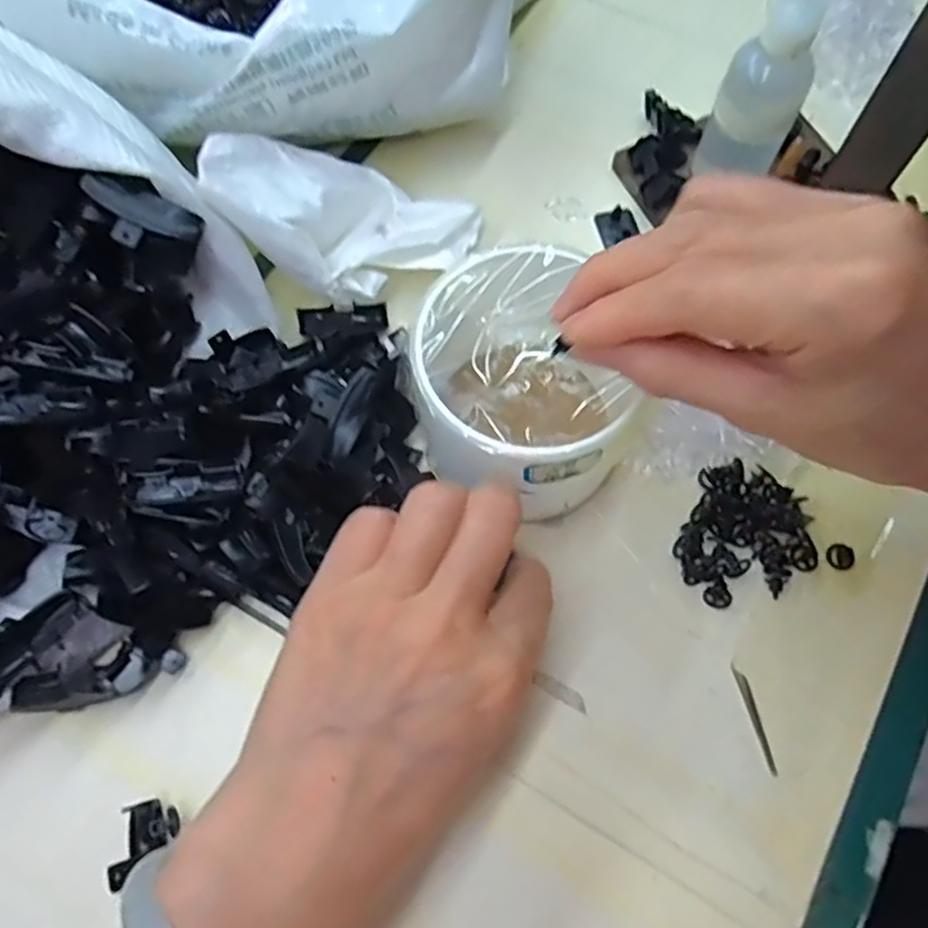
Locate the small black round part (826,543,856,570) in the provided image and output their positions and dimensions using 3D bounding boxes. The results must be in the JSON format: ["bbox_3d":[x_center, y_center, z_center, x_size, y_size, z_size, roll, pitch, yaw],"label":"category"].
[{"bbox_3d":[0.155,0.038,0.283,0.011,0.004,0.011,0,69,0],"label":"small black round part"}]

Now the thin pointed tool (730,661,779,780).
[{"bbox_3d":[0.111,0.096,0.262,0.004,0.004,0.040,-13,69,-5],"label":"thin pointed tool"}]

